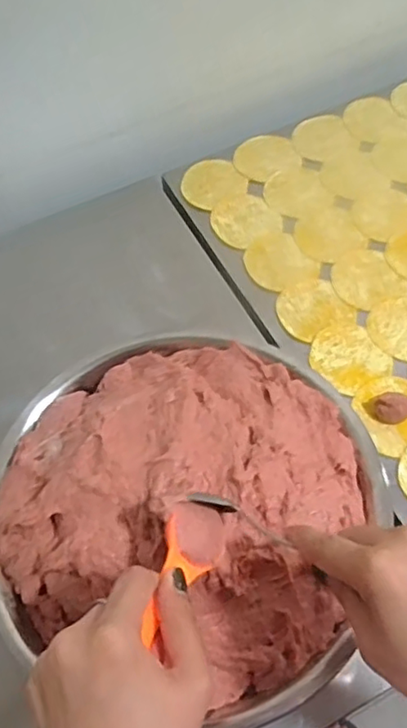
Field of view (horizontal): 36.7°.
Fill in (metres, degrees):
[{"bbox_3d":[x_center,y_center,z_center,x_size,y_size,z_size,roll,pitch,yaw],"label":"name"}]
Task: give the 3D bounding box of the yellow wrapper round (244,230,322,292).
[{"bbox_3d":[0.084,-0.117,0.696,0.072,0.004,0.080,-31,62,-13],"label":"yellow wrapper round"}]

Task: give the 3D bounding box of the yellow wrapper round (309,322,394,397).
[{"bbox_3d":[0.147,-0.009,0.629,0.071,0.007,0.075,-2,60,3],"label":"yellow wrapper round"}]

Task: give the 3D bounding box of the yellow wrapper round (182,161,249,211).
[{"bbox_3d":[0.010,-0.225,0.759,0.078,0.004,0.070,-31,67,-15],"label":"yellow wrapper round"}]

